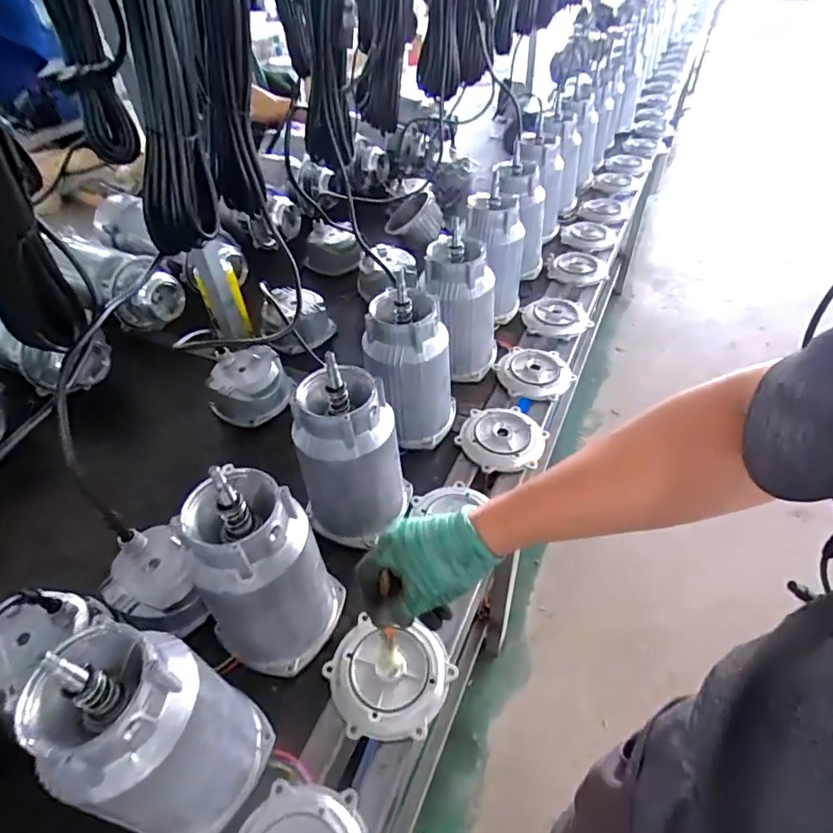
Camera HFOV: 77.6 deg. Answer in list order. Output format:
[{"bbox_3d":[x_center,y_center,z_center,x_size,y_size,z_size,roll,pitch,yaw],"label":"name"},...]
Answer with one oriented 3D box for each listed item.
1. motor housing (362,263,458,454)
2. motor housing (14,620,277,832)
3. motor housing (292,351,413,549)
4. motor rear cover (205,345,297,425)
[{"bbox_3d":[-0.007,-0.074,0.750,0.107,0.208,0.126,20,49,23],"label":"motor housing"},{"bbox_3d":[-0.216,0.260,0.428,0.117,0.210,0.124,13,47,16],"label":"motor housing"},{"bbox_3d":[-0.078,0.047,0.633,0.108,0.227,0.106,-2,44,2],"label":"motor housing"},{"bbox_3d":[-0.280,-0.052,0.869,0.134,0.071,0.125,-2,44,2],"label":"motor rear cover"}]

